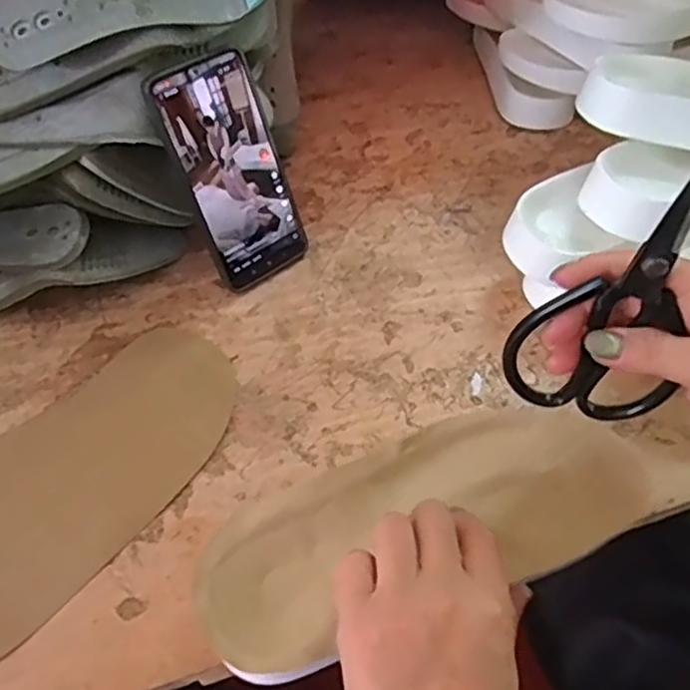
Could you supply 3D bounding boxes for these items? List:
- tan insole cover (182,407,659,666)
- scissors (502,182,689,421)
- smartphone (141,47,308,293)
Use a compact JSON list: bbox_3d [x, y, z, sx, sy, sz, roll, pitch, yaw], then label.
[{"bbox_3d":[0.043,0.096,0.374,0.248,0.022,0.091,-16,52,-12],"label":"tan insole cover"},{"bbox_3d":[0.136,-0.023,0.322,0.081,0.171,0.013,21,48,7],"label":"scissors"},{"bbox_3d":[-0.081,-0.122,0.497,0.079,0.163,0.007,-33,34,-24],"label":"smartphone"}]

